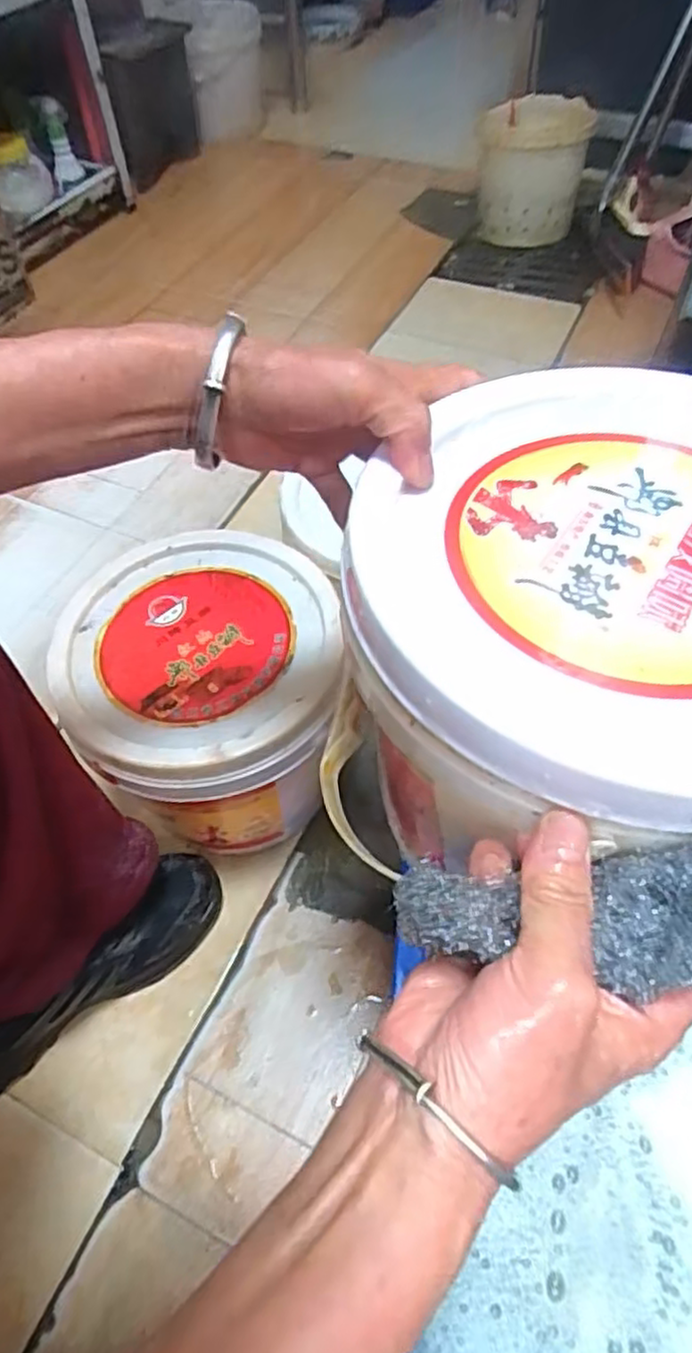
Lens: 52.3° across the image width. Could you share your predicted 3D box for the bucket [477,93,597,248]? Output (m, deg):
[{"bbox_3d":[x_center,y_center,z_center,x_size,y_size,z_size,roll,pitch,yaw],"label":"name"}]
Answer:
[{"bbox_3d":[0.357,-0.996,1.385,0.201,0.195,0.198,4,56,6],"label":"bucket"}]

